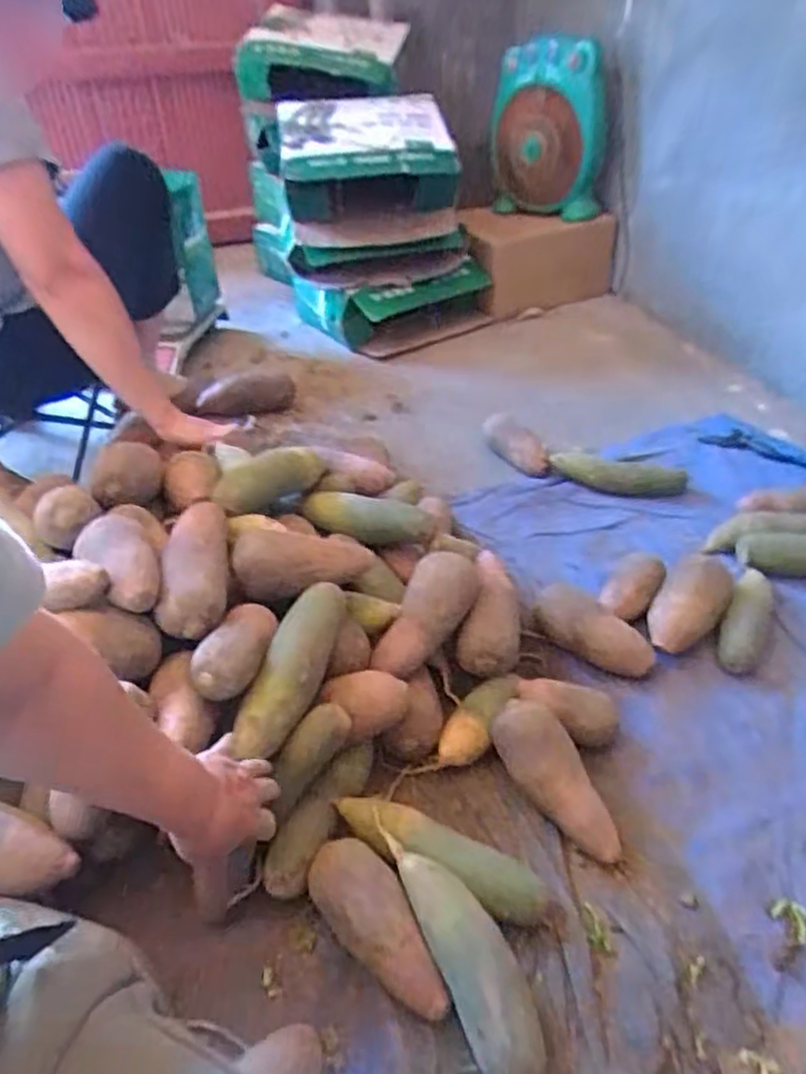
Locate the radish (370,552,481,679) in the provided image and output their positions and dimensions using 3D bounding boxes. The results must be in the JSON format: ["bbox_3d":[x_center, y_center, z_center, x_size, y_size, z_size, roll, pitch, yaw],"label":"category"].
[{"bbox_3d":[0.025,0.088,0.838,0.077,0.062,0.166,27,72,30],"label":"radish"}]

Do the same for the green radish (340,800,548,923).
[{"bbox_3d":[0.034,0.306,0.689,0.210,0.044,0.053,18,45,22],"label":"green radish"}]

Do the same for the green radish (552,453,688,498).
[{"bbox_3d":[0.357,-0.100,1.197,0.221,0.045,0.060,7,42,12],"label":"green radish"}]

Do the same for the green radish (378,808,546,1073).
[{"bbox_3d":[0.050,0.348,0.628,0.061,0.063,0.231,-17,42,-17],"label":"green radish"}]

